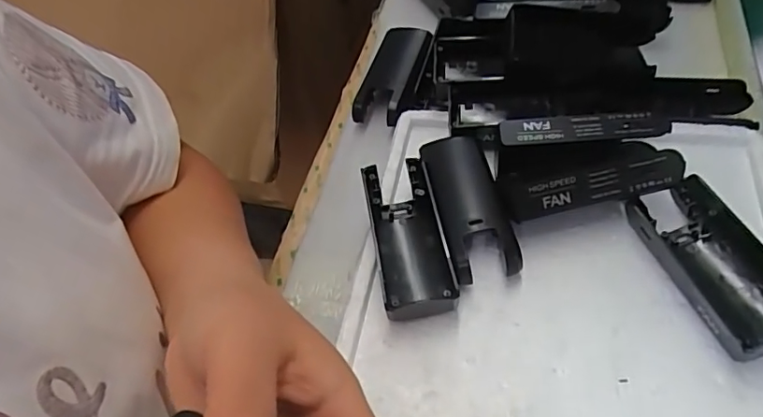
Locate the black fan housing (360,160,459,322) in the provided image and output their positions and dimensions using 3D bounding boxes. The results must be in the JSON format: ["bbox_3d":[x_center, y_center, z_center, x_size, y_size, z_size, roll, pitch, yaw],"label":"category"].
[{"bbox_3d":[0.016,0.018,0.337,0.042,0.030,0.102,-11,54,0],"label":"black fan housing"}]

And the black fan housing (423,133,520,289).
[{"bbox_3d":[0.054,-0.001,0.340,0.043,0.029,0.098,-17,54,-4],"label":"black fan housing"}]

